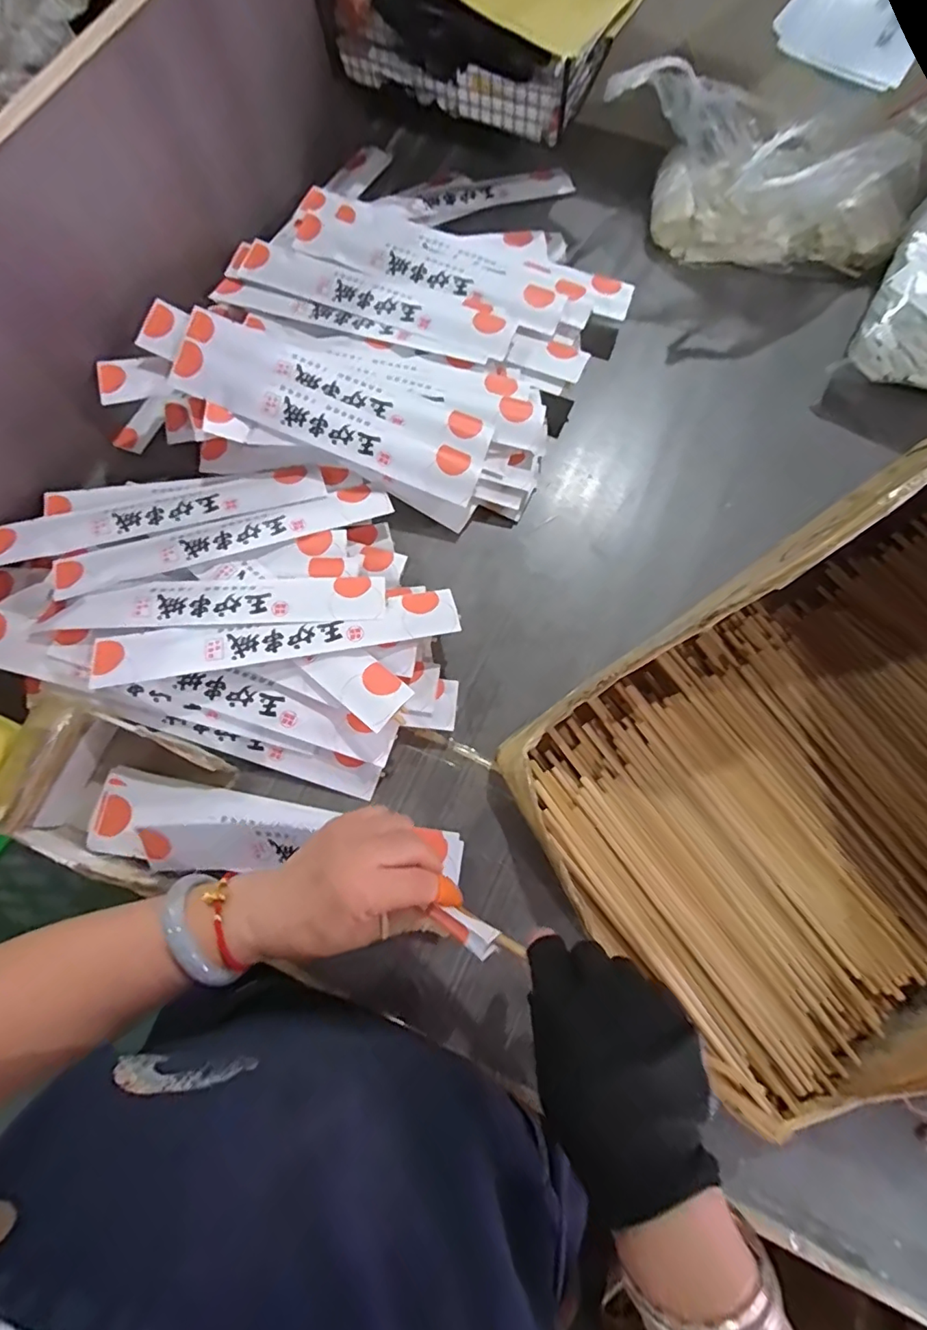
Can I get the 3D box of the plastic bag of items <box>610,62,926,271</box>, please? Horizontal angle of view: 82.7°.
[{"bbox_3d":[0.289,-0.468,0.524,0.310,0.123,0.111,20,76,5],"label":"plastic bag of items"}]

